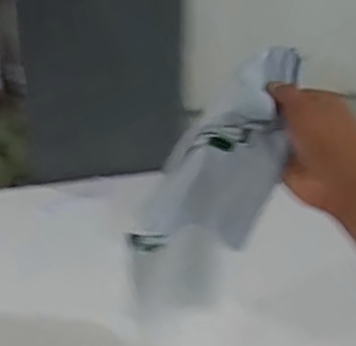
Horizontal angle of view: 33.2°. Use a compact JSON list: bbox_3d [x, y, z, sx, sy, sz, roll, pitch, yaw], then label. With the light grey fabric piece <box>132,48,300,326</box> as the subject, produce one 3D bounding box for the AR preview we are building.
[{"bbox_3d":[0.033,0.007,0.508,0.072,0.247,0.059,30,6,37],"label":"light grey fabric piece"}]

